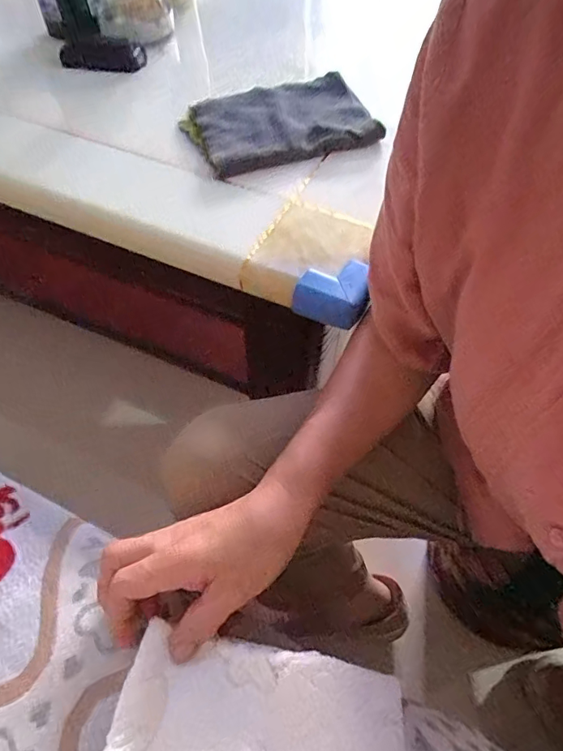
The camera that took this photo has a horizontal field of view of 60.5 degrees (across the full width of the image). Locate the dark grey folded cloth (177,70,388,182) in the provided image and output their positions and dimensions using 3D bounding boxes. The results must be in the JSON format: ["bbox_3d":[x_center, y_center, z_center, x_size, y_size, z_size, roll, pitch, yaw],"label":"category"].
[{"bbox_3d":[0.001,-0.293,0.556,0.203,0.026,0.129,-19,59,-14],"label":"dark grey folded cloth"}]

